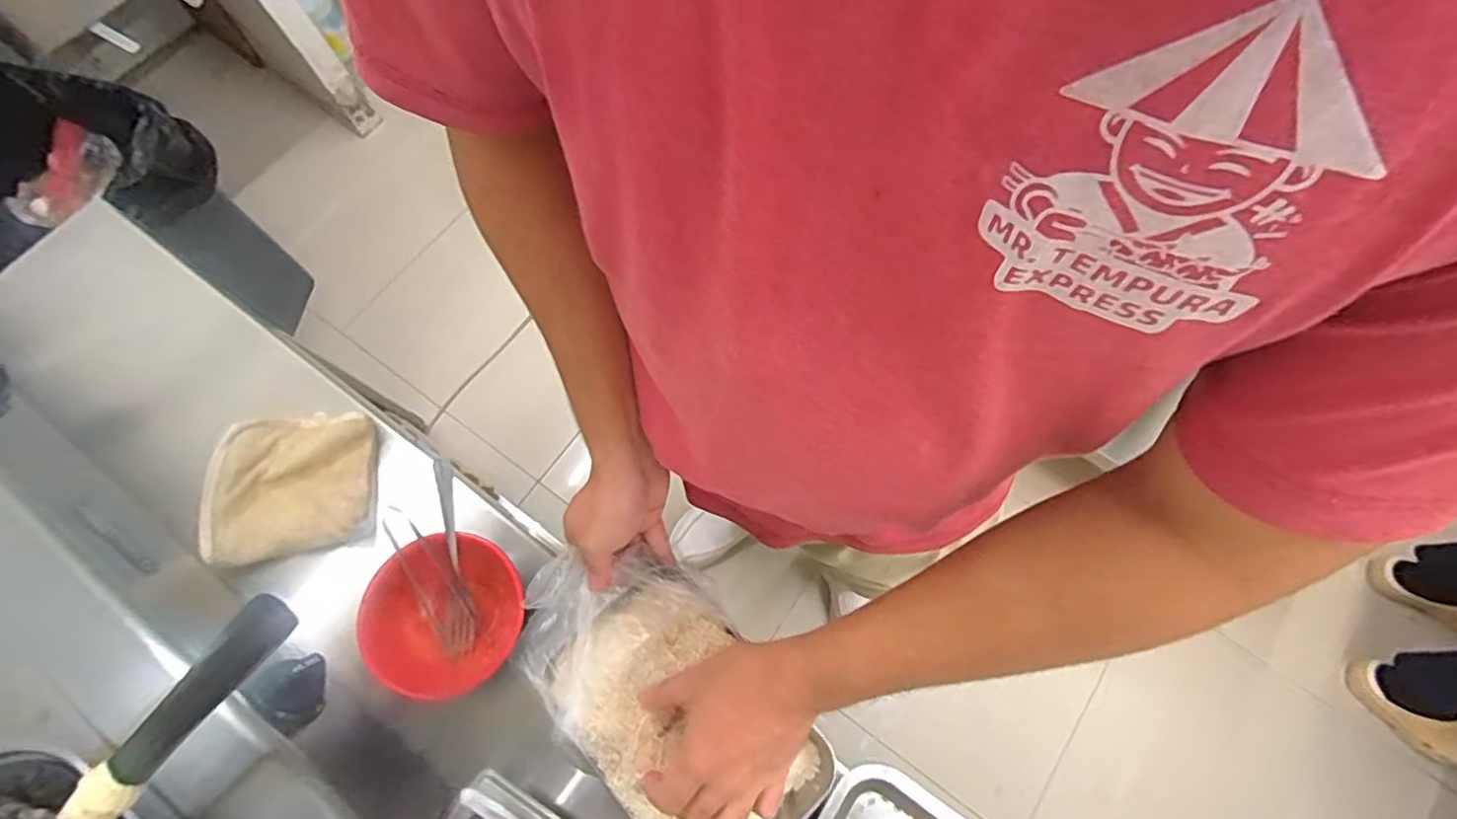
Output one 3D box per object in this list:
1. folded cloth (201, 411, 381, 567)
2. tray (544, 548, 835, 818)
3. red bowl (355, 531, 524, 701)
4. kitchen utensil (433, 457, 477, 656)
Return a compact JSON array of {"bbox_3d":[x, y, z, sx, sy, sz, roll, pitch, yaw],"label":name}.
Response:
[{"bbox_3d":[-0.402,0.068,0.588,0.133,0.041,0.127,-10,73,-6],"label":"folded cloth"},{"bbox_3d":[-0.038,0.248,0.517,0.148,0.049,0.236,-42,78,-14],"label":"tray"},{"bbox_3d":[-0.246,0.173,0.546,0.118,0.052,0.131,13,72,2],"label":"red bowl"},{"bbox_3d":[-0.236,0.138,0.552,0.031,0.021,0.148,-4,95,-3],"label":"kitchen utensil"}]

